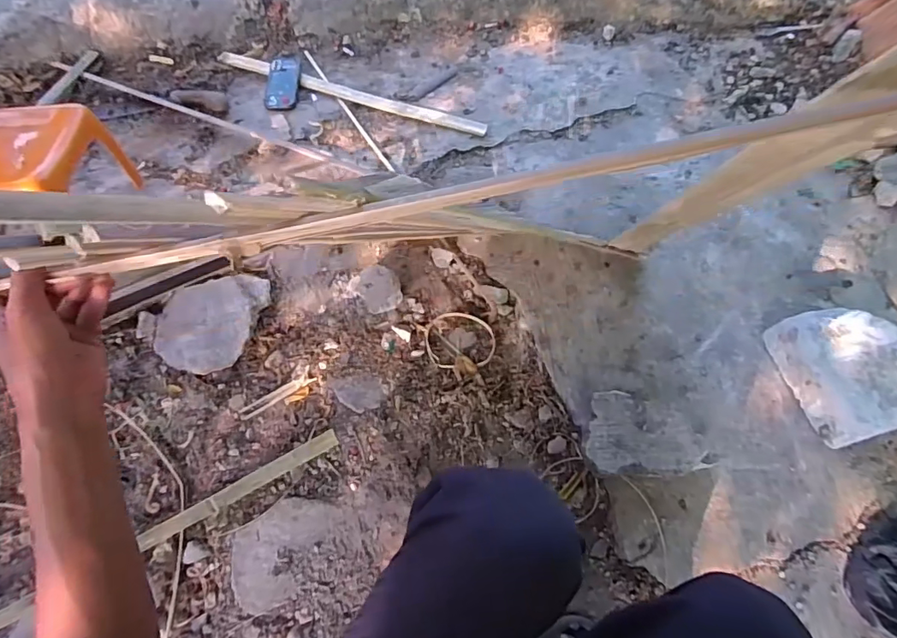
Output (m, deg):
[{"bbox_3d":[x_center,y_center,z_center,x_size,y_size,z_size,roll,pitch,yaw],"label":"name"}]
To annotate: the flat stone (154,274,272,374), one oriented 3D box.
[{"bbox_3d":[-0.473,-0.003,0.969,0.185,0.037,0.212,14,64,8],"label":"flat stone"}]

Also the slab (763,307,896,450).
[{"bbox_3d":[0.709,0.088,0.871,0.186,0.102,0.227,-15,64,-7],"label":"slab"}]

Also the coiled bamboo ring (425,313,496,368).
[{"bbox_3d":[0.023,0.039,0.966,0.133,0.013,0.120,-4,63,-2],"label":"coiled bamboo ring"}]

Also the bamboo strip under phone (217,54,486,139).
[{"bbox_3d":[-0.264,-0.596,1.294,0.760,0.011,0.043,20,65,10],"label":"bamboo strip under phone"}]

